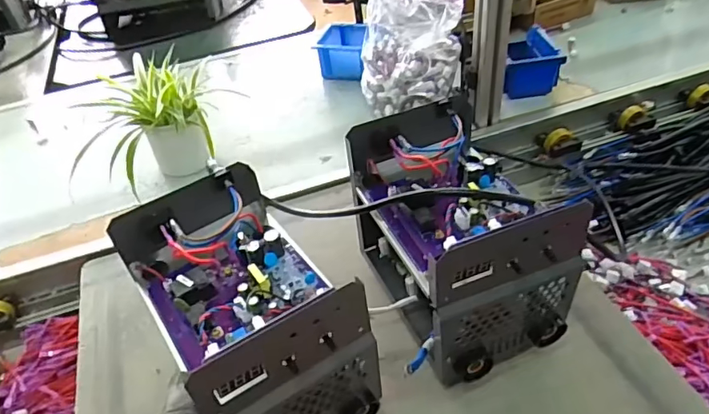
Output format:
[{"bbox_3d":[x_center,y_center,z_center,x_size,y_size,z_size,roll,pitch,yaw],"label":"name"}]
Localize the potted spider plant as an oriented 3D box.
[{"bbox_3d":[-0.323,-0.120,0.826,0.185,0.140,0.206,21,49,28],"label":"potted spider plant"}]

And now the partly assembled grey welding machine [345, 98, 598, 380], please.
[{"bbox_3d":[0.107,0.034,0.567,0.150,0.186,0.233,-20,43,-13],"label":"partly assembled grey welding machine"}]

